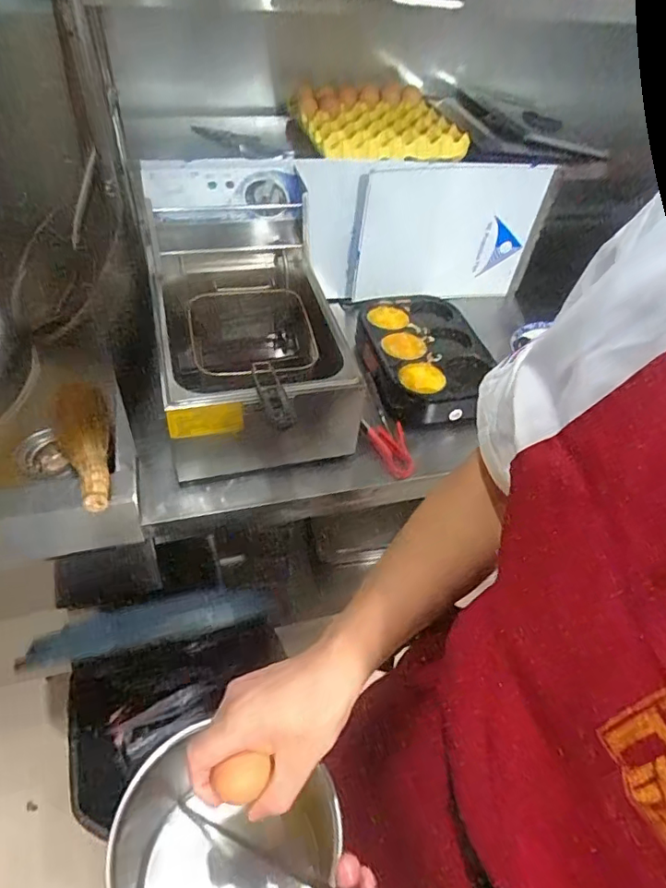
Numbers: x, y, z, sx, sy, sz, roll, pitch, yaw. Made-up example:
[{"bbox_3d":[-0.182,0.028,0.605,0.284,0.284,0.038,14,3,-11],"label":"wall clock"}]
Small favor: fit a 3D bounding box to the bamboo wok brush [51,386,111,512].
[{"bbox_3d":[-0.382,0.009,0.841,0.080,0.059,0.261,-14,50,-17],"label":"bamboo wok brush"}]

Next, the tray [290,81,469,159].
[{"bbox_3d":[0.086,-0.677,1.120,0.293,0.045,0.347,-9,49,-13],"label":"tray"}]

